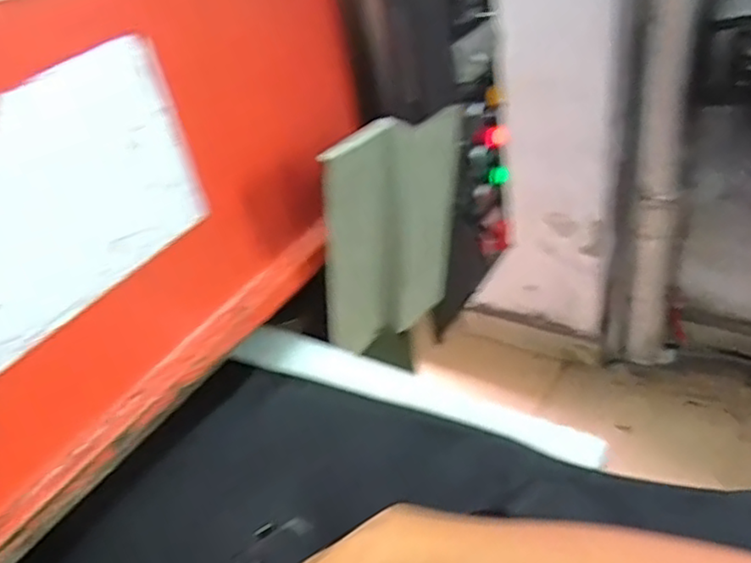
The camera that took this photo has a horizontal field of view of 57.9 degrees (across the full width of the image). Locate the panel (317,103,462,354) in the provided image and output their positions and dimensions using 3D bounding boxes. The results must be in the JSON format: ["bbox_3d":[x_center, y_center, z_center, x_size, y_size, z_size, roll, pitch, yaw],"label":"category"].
[{"bbox_3d":[0.026,-0.051,0.777,0.199,0.281,0.033,-34,45,-31],"label":"panel"}]

